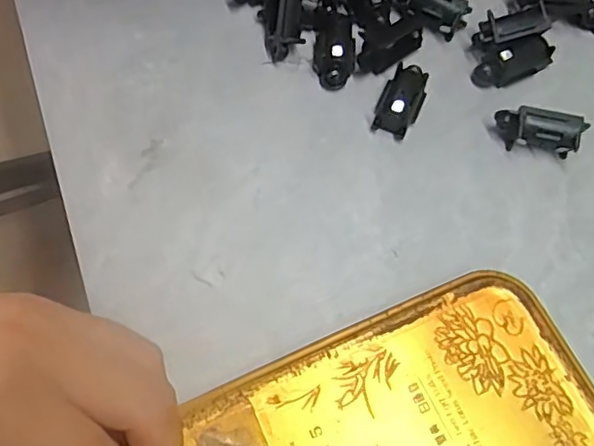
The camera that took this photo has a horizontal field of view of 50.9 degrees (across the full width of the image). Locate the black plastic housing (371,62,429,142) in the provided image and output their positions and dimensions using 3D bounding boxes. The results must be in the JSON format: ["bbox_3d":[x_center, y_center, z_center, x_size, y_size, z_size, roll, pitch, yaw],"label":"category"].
[{"bbox_3d":[0.045,-0.052,0.270,0.017,0.014,0.029,23,67,8],"label":"black plastic housing"}]

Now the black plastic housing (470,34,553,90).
[{"bbox_3d":[0.098,-0.072,0.280,0.035,0.015,0.013,-22,69,-12],"label":"black plastic housing"}]

